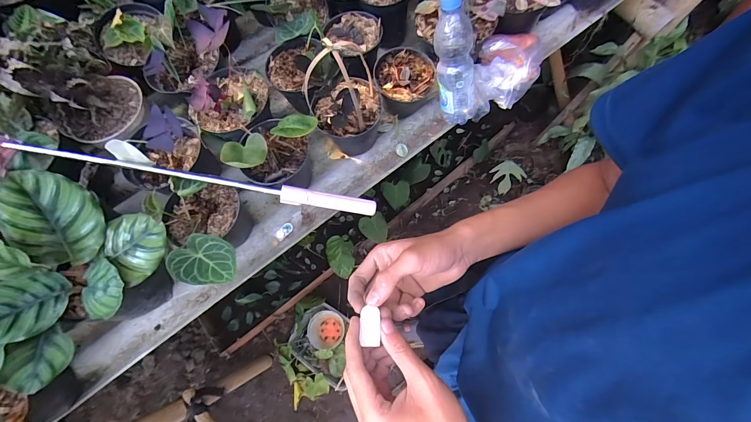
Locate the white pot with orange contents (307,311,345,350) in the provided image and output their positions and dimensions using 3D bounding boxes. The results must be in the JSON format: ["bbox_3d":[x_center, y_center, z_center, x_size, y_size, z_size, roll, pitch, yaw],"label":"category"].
[{"bbox_3d":[-0.204,0.494,1.347,0.155,0.082,0.145,-39,76,-13],"label":"white pot with orange contents"}]

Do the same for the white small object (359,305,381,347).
[{"bbox_3d":[-0.004,0.110,0.305,0.018,0.004,0.034,-2,70,-2],"label":"white small object"}]

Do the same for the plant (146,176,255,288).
[{"bbox_3d":[-0.284,0.039,0.548,0.117,0.134,0.169,-8,71,-4],"label":"plant"}]

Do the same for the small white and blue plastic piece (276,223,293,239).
[{"bbox_3d":[-0.181,0.039,0.638,0.036,0.004,0.021,-36,100,-9],"label":"small white and blue plastic piece"}]

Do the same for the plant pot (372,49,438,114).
[{"bbox_3d":[0.059,-0.248,0.656,0.123,0.086,0.123,6,71,1],"label":"plant pot"}]

